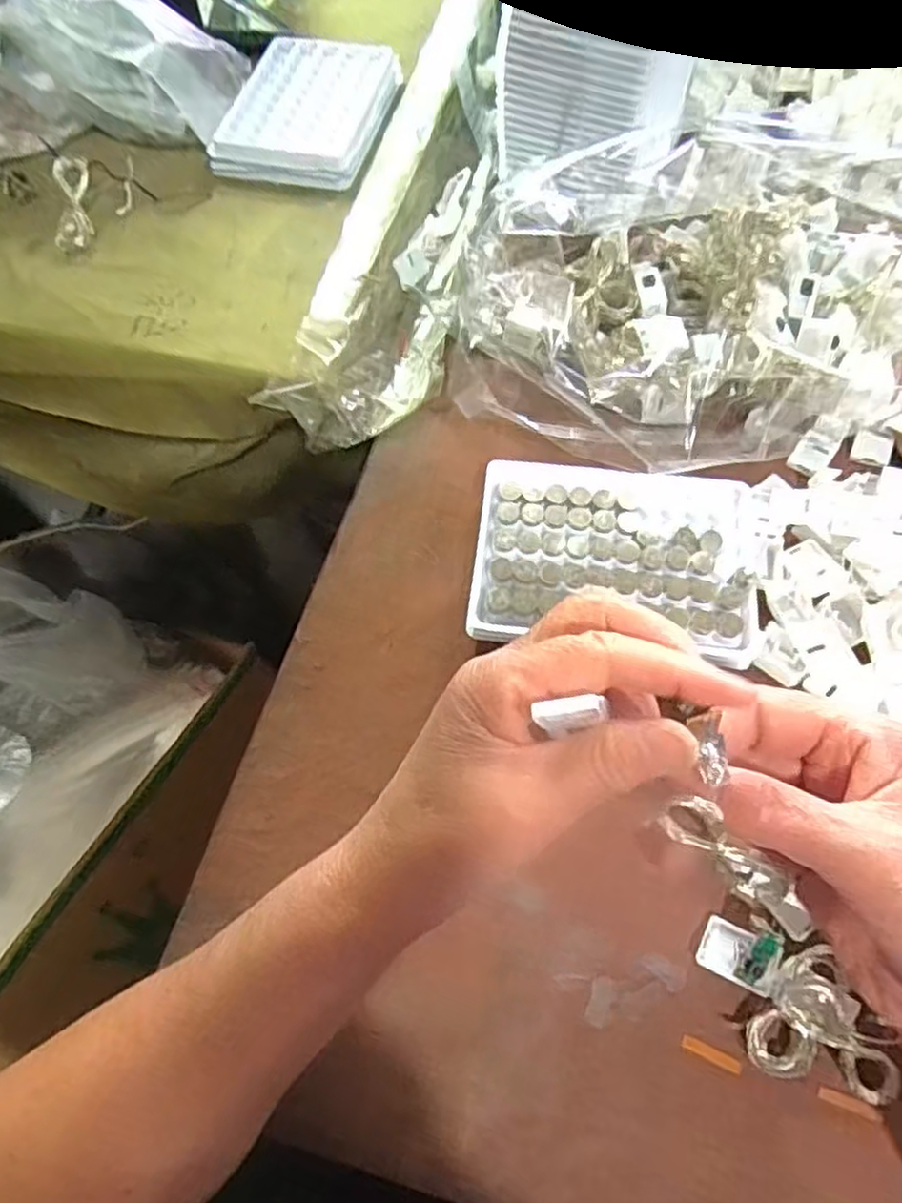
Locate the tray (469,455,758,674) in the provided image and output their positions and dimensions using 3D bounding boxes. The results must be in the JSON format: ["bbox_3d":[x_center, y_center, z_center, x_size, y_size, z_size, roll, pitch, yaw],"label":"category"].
[{"bbox_3d":[0.079,-0.024,0.344,0.131,0.010,0.097,6,64,4],"label":"tray"}]

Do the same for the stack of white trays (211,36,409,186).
[{"bbox_3d":[-0.092,-0.327,0.478,0.096,0.019,0.130,13,64,8],"label":"stack of white trays"}]

